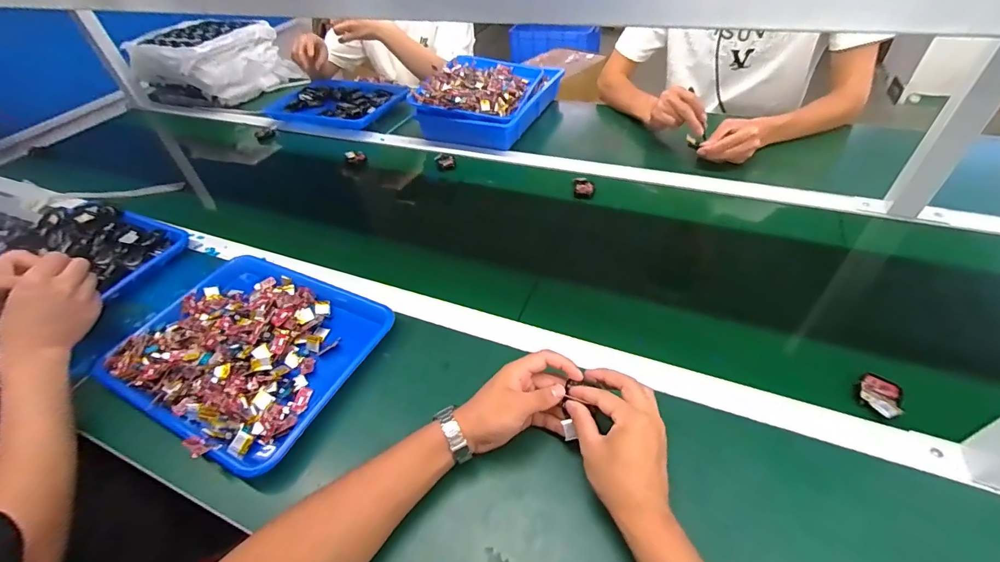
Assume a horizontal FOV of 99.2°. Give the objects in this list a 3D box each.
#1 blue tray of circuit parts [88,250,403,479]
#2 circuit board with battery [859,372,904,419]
[{"bbox_3d":[-0.332,0.082,0.575,0.330,0.045,0.254,19,50,24],"label":"blue tray of circuit parts"},{"bbox_3d":[0.416,0.124,0.464,0.036,0.017,0.059,28,55,31],"label":"circuit board with battery"}]

